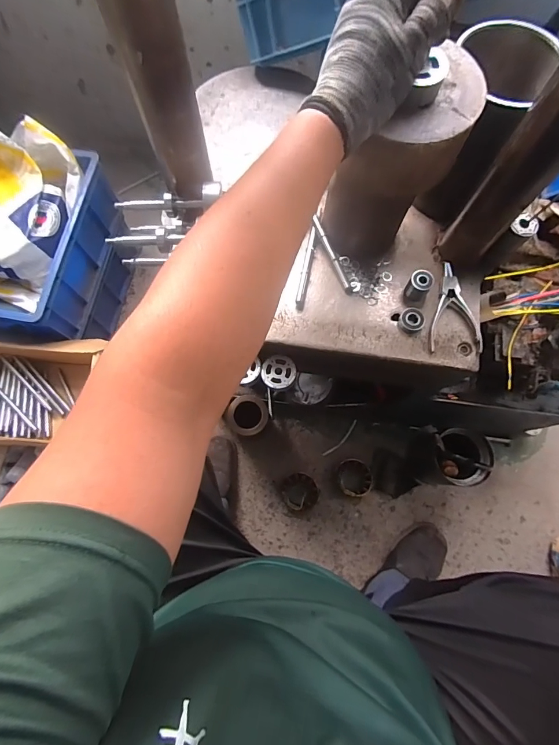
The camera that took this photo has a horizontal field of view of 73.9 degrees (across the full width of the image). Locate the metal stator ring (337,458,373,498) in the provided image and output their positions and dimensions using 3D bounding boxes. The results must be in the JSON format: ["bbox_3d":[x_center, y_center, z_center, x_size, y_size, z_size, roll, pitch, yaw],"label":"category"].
[{"bbox_3d":[0.178,0.246,0.869,0.081,0.041,0.085,0,74,0],"label":"metal stator ring"}]

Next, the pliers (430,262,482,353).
[{"bbox_3d":[0.242,-0.094,0.531,0.068,0.015,0.132,-3,74,-1],"label":"pliers"}]

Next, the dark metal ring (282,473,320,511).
[{"bbox_3d":[0.050,0.284,0.879,0.089,0.044,0.084,0,74,0],"label":"dark metal ring"}]

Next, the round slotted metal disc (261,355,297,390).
[{"bbox_3d":[-0.001,-0.001,0.556,0.050,0.006,0.051,0,74,0],"label":"round slotted metal disc"}]

